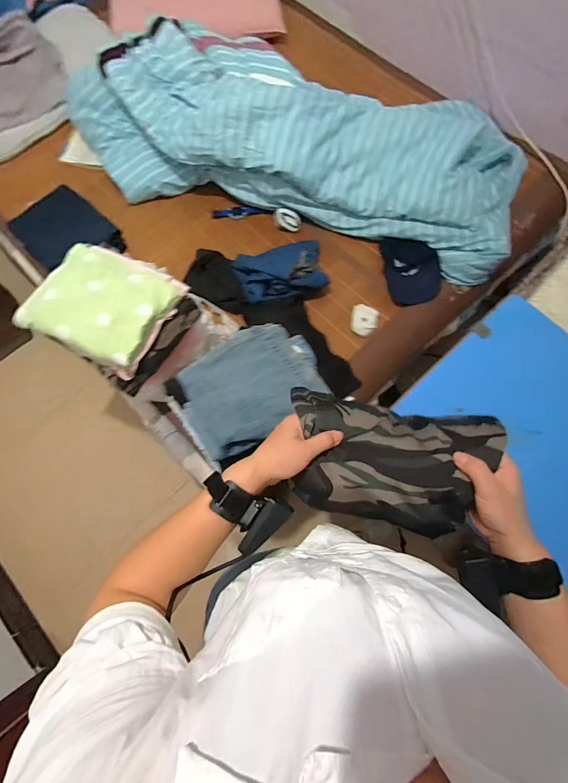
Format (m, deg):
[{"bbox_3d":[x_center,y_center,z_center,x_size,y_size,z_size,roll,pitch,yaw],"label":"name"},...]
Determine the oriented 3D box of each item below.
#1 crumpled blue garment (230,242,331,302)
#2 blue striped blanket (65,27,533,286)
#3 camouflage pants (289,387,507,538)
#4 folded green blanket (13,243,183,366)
[{"bbox_3d":[-0.003,-0.374,1.036,0.268,0.115,0.218,-20,75,-4],"label":"crumpled blue garment"},{"bbox_3d":[0.007,-0.819,1.074,1.495,0.254,0.560,19,76,7],"label":"blue striped blanket"},{"bbox_3d":[0.123,0.083,0.400,0.232,0.051,0.138,11,76,5],"label":"camouflage pants"},{"bbox_3d":[-0.411,-0.201,0.751,0.286,0.046,0.239,25,77,8],"label":"folded green blanket"}]

